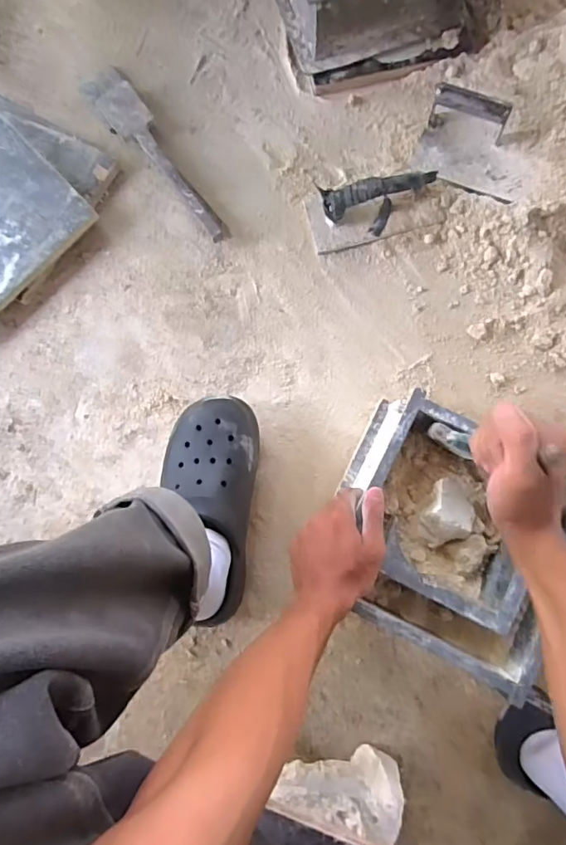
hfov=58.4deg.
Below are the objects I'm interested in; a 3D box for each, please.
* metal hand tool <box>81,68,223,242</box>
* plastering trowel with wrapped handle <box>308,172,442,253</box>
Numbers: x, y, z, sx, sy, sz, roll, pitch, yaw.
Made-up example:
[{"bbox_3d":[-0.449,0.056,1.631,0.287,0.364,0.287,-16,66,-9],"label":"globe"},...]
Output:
[{"bbox_3d":[-0.176,-0.386,0.722,0.061,0.029,0.314,-38,85,-2],"label":"metal hand tool"},{"bbox_3d":[0.124,-0.295,0.680,0.175,0.069,0.081,-12,85,0],"label":"plastering trowel with wrapped handle"}]

